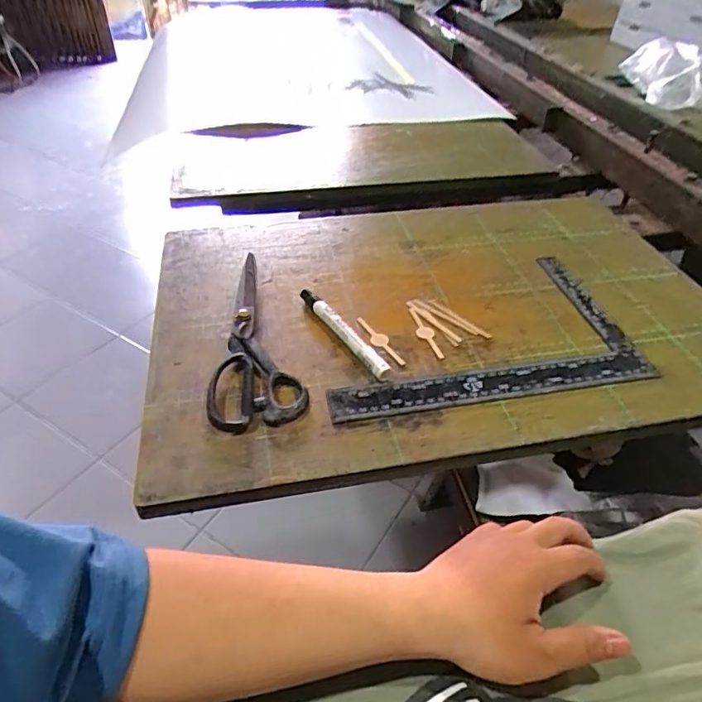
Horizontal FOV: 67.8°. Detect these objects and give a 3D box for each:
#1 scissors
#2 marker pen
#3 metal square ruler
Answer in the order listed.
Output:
[{"bbox_3d":[-0.103,-0.025,0.503,0.079,0.021,0.239,-9,42,-12],"label":"scissors"},{"bbox_3d":[-0.010,-0.022,0.508,0.016,0.016,0.144,-20,45,-23],"label":"marker pen"},{"bbox_3d":[0.116,-0.023,0.523,0.304,0.004,0.191,-7,42,-10],"label":"metal square ruler"}]

